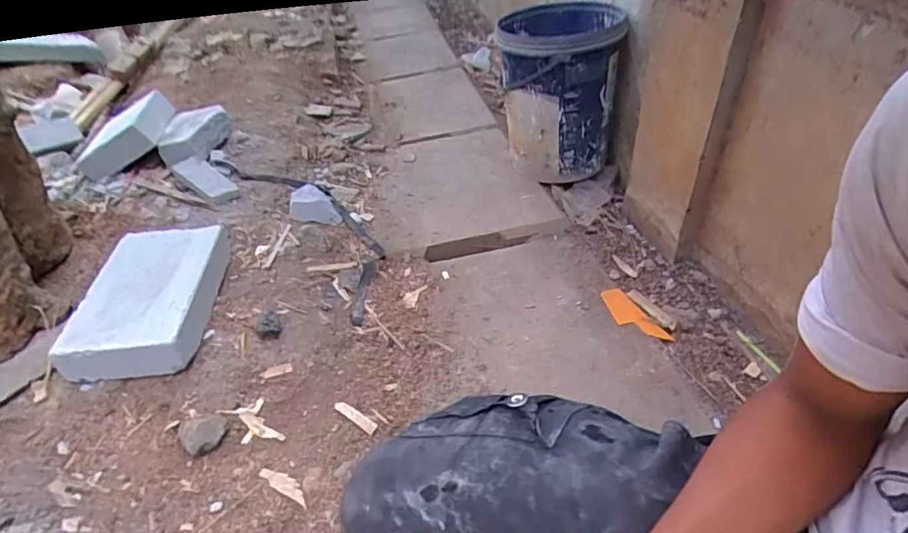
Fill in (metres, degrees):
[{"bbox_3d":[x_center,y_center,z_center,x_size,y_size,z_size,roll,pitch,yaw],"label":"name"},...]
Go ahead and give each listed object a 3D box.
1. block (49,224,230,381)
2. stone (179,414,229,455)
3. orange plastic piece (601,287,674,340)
[{"bbox_3d":[-0.554,0.047,0.951,0.202,0.095,0.345,-7,40,-1],"label":"block"},{"bbox_3d":[-0.378,0.246,0.762,0.062,0.032,0.065,22,45,24],"label":"stone"},{"bbox_3d":[0.350,0.095,0.999,0.069,0.011,0.158,-15,43,-21],"label":"orange plastic piece"}]

